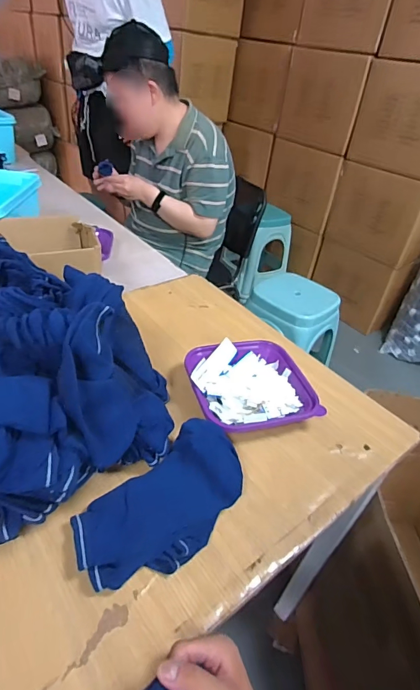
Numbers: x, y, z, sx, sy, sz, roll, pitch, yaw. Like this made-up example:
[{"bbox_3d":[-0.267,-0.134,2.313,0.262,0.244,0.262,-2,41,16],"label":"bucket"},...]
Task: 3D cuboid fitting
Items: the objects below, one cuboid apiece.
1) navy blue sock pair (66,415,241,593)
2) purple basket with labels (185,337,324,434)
[{"bbox_3d":[-0.048,0.181,0.465,0.124,0.033,0.224,33,44,30],"label":"navy blue sock pair"},{"bbox_3d":[0.061,0.065,0.639,0.190,0.052,0.178,-5,39,-16],"label":"purple basket with labels"}]

